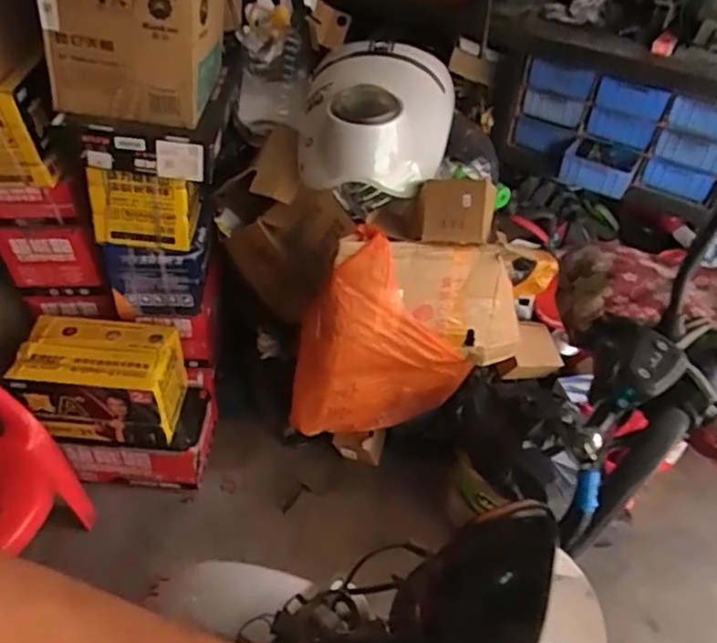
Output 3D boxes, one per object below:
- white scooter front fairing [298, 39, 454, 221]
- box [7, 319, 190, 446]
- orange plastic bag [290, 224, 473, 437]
[{"bbox_3d":[0.035,-0.445,1.355,0.322,0.200,0.365,8,43,3],"label":"white scooter front fairing"},{"bbox_3d":[-0.577,0.140,1.437,0.317,0.226,0.196,5,43,0],"label":"box"},{"bbox_3d":[0.061,0.058,1.410,0.417,0.538,0.121,1,43,-4],"label":"orange plastic bag"}]

